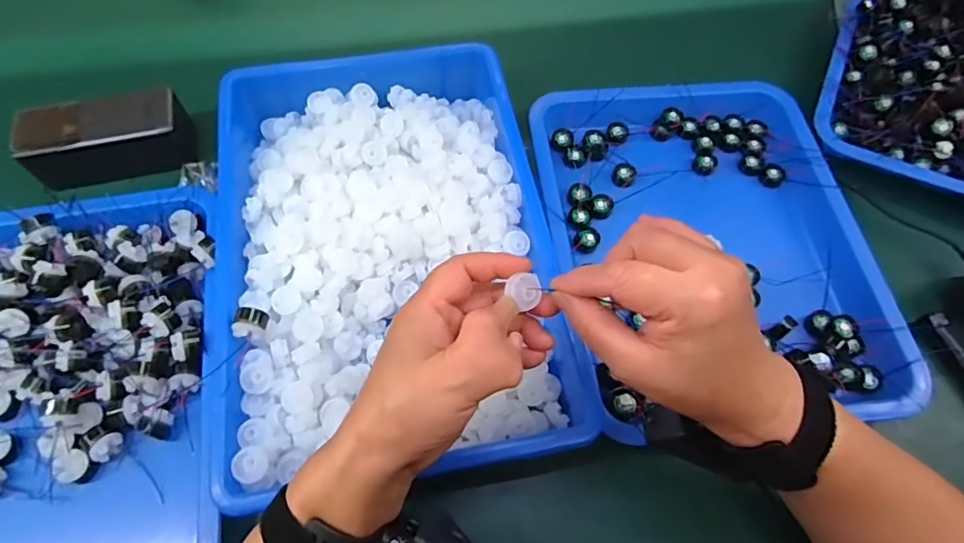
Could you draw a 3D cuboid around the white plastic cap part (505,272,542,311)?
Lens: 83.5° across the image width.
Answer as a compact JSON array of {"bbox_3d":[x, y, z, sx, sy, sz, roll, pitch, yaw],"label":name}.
[{"bbox_3d":[0.022,0.010,0.294,0.019,0.007,0.019,3,63,-1],"label":"white plastic cap part"}]

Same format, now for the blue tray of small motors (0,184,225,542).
[{"bbox_3d":[-0.313,0.097,0.378,0.269,0.056,0.325,-10,64,-8],"label":"blue tray of small motors"}]

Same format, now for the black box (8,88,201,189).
[{"bbox_3d":[-0.328,-0.116,0.471,0.128,0.052,0.058,-15,65,-10],"label":"black box"}]

